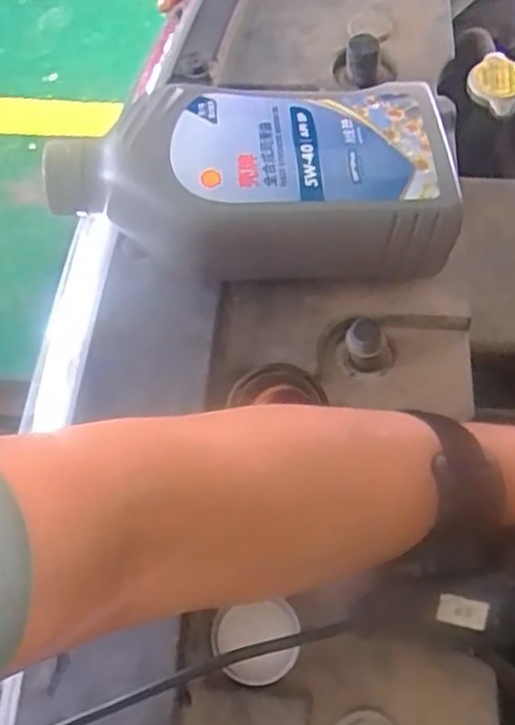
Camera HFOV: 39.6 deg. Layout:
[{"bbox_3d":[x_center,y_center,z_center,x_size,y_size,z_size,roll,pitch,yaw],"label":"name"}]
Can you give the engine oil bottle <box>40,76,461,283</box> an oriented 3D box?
[{"bbox_3d":[-0.006,-0.096,0.404,0.218,0.074,0.095,-3,62,-1],"label":"engine oil bottle"}]

